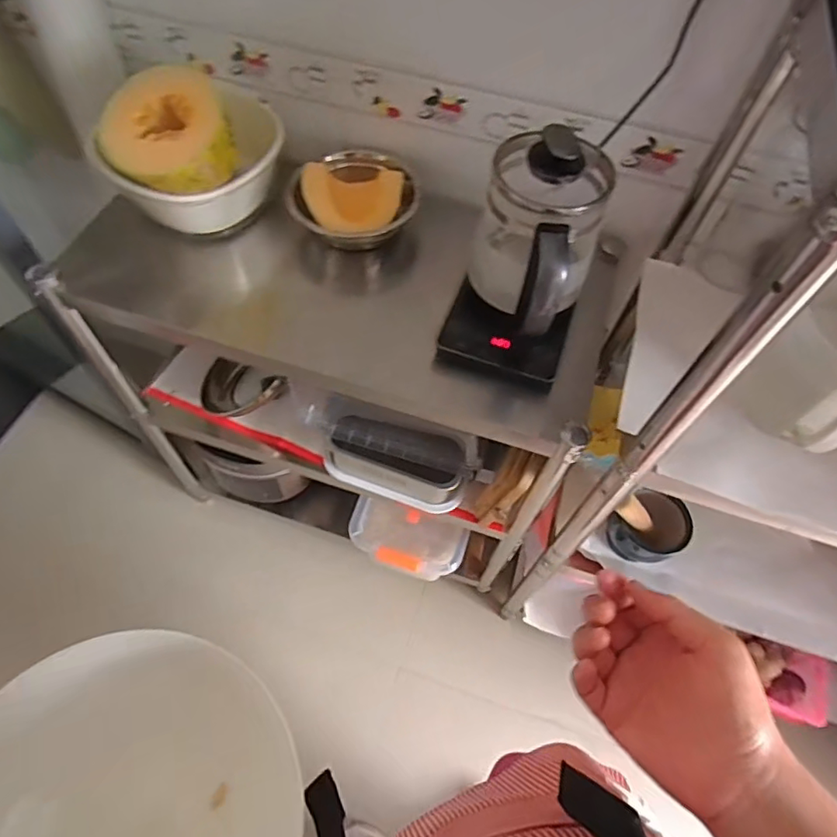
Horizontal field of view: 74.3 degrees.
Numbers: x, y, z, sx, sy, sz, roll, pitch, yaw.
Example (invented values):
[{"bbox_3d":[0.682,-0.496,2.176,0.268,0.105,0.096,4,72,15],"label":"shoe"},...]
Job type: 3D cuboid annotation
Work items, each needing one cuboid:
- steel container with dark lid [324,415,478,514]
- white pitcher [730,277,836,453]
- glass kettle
[{"bbox_3d":[-0.034,0.074,0.911,0.242,0.124,0.080,16,60,5],"label":"steel container with dark lid"},{"bbox_3d":[0.465,-0.060,0.612,0.139,0.121,0.141,-24,64,-17],"label":"white pitcher"},{"bbox_3d":[0.142,-0.221,0.647,0.139,0.186,0.186,22,61,8],"label":"glass kettle"}]

